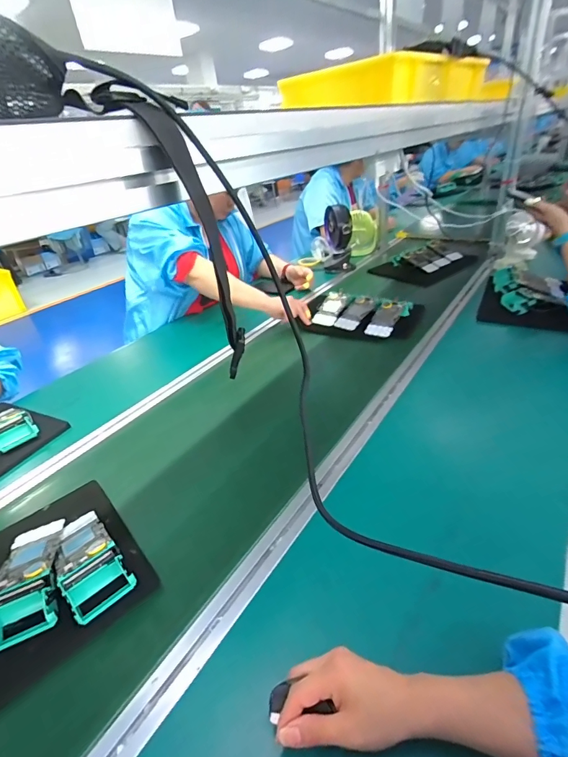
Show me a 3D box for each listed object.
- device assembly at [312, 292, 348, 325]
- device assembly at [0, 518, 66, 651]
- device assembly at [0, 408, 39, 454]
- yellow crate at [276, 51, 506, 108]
[{"bbox_3d":[0.138,-0.210,1.152,0.076,0.012,0.140,10,57,31],"label":"device assembly"},{"bbox_3d":[-0.331,0.249,0.501,0.073,0.048,0.173,-18,32,-19],"label":"device assembly"},{"bbox_3d":[-0.536,0.104,0.762,0.078,0.046,0.079,20,39,37],"label":"device assembly"},{"bbox_3d":[0.284,-0.700,0.920,0.507,0.071,0.320,-29,37,-33],"label":"yellow crate"}]

